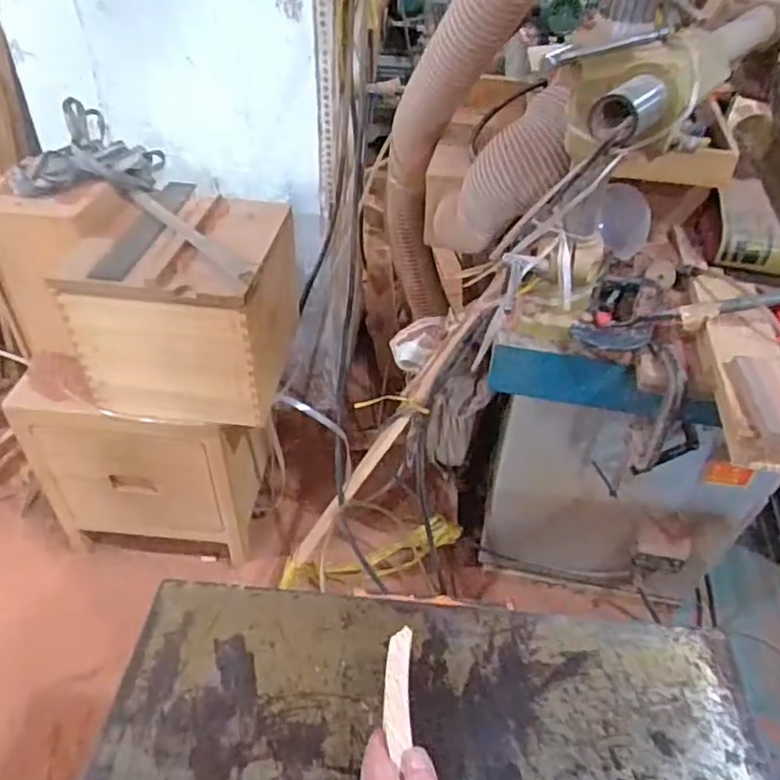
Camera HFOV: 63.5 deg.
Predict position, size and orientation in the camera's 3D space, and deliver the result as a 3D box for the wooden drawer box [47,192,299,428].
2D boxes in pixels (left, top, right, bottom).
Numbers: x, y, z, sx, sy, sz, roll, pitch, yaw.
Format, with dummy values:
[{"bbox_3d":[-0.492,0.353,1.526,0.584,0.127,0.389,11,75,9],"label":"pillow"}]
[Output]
[{"bbox_3d":[-0.395,-0.166,1.259,0.355,0.330,0.334,5,42,2],"label":"wooden drawer box"}]

